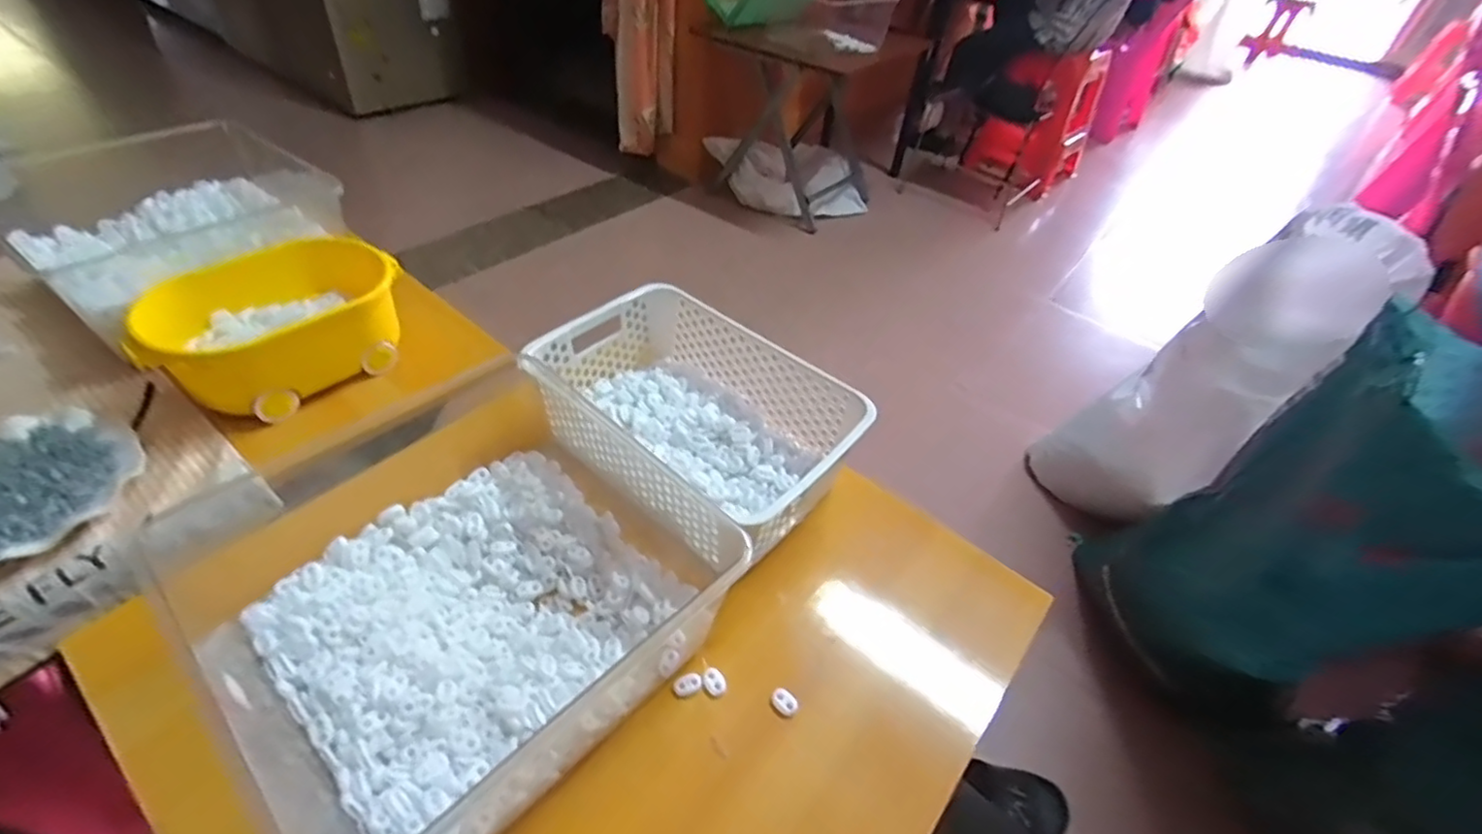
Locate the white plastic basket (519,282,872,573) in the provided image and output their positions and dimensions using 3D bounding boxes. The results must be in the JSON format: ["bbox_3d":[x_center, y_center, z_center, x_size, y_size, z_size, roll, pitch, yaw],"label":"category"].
[{"bbox_3d":[-0.049,-0.003,0.646,0.305,0.091,0.205,32,49,24],"label":"white plastic basket"}]

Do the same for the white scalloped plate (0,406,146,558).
[{"bbox_3d":[-0.655,0.067,0.573,0.172,0.023,0.175,4,44,-4],"label":"white scalloped plate"}]

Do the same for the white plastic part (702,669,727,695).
[{"bbox_3d":[-0.022,0.216,0.519,0.015,0.007,0.021,-22,51,-27],"label":"white plastic part"}]

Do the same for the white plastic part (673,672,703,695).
[{"bbox_3d":[-0.043,0.216,0.515,0.023,0.006,0.016,-18,49,-25],"label":"white plastic part"}]

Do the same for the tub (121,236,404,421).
[{"bbox_3d":[-0.509,-0.102,0.710,0.167,0.094,0.244,32,49,23],"label":"tub"}]

